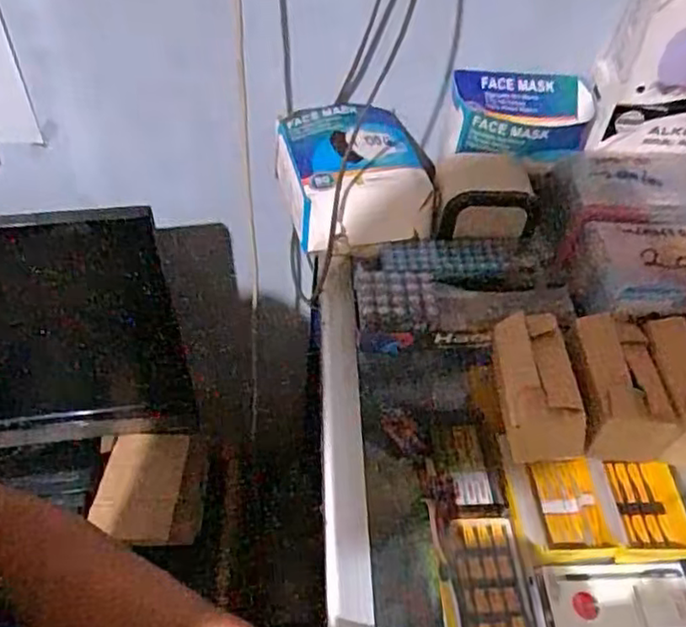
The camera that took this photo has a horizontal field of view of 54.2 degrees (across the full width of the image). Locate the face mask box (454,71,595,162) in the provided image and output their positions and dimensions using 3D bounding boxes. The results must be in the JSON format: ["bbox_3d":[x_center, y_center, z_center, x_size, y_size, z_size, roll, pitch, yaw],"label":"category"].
[{"bbox_3d":[0.174,-0.188,0.641,0.127,0.045,0.081,4,49,1],"label":"face mask box"}]

